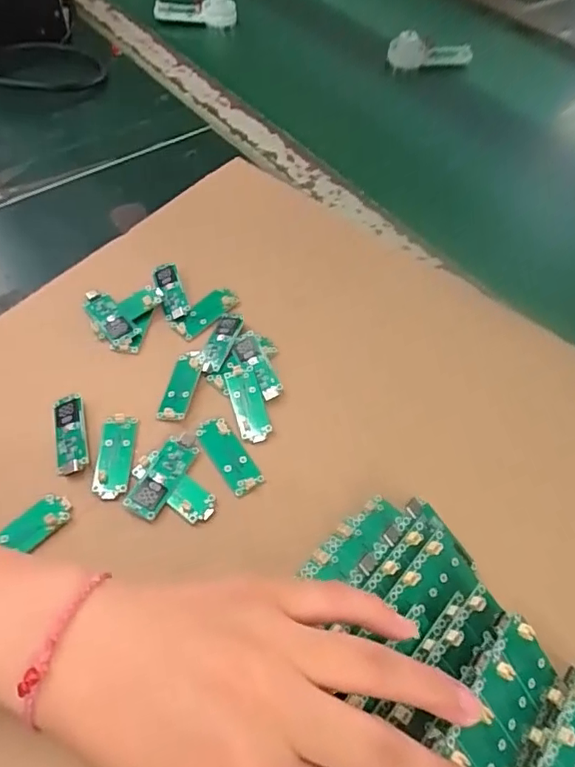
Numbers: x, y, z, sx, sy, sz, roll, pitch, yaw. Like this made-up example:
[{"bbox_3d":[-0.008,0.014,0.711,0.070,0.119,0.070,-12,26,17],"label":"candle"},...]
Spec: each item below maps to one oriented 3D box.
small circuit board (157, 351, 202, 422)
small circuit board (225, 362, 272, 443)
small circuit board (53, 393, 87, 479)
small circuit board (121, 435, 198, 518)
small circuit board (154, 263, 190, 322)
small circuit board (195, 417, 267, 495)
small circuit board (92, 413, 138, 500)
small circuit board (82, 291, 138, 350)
[{"bbox_3d":[-0.065,0.000,0.330,0.018,0.005,0.050,10,57,3],"label":"small circuit board"},{"bbox_3d":[-0.024,0.010,0.327,0.019,0.005,0.053,-13,59,-11],"label":"small circuit board"},{"bbox_3d":[-0.125,0.029,0.308,0.017,0.007,0.050,-12,59,-11],"label":"small circuit board"},{"bbox_3d":[-0.069,0.049,0.297,0.019,0.004,0.051,23,59,11],"label":"small circuit board"},{"bbox_3d":[-0.081,-0.064,0.367,0.017,0.009,0.045,-20,66,-5],"label":"small circuit board"},{"bbox_3d":[-0.033,0.041,0.307,0.018,0.004,0.049,-29,63,-20],"label":"small circuit board"},{"bbox_3d":[-0.098,0.040,0.303,0.019,0.004,0.050,0,57,-3],"label":"small circuit board"},{"bbox_3d":[-0.118,-0.043,0.355,0.018,0.007,0.050,-32,64,-21],"label":"small circuit board"}]

